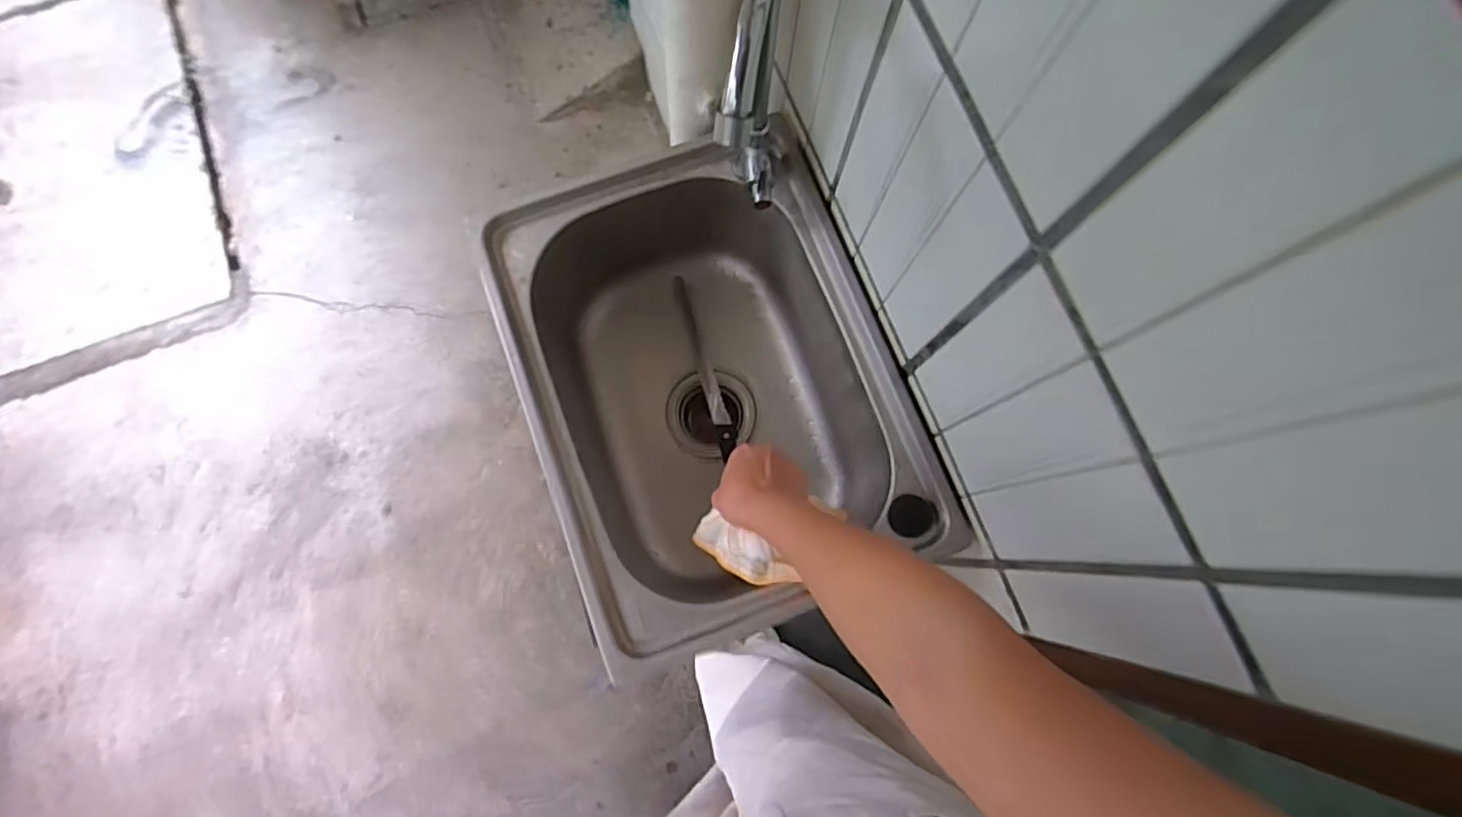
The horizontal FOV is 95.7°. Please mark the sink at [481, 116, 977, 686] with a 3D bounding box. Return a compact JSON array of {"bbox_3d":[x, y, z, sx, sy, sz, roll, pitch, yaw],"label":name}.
[{"bbox_3d":[-0.020,-0.019,0.738,0.353,0.227,0.464,-20,79,-6],"label":"sink"}]

